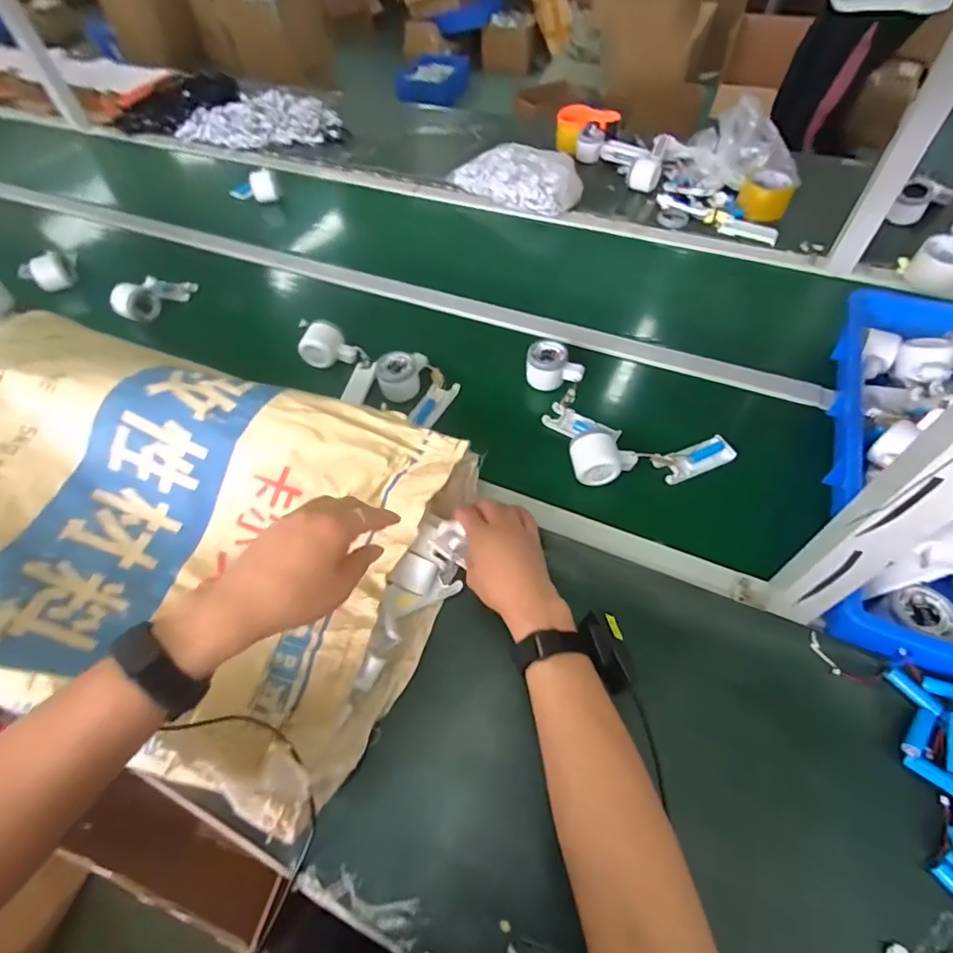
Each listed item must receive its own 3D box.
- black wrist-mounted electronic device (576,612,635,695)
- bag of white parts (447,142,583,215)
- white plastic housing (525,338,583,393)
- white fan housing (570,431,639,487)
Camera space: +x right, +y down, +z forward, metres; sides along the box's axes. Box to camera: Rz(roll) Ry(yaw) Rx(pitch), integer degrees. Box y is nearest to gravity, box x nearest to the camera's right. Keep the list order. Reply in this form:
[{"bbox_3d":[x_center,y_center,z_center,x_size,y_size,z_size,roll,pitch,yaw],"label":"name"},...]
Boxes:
[{"bbox_3d":[0.118,0.153,0.447,0.035,0.022,0.067,-13,56,-6],"label":"black wrist-mounted electronic device"},{"bbox_3d":[0.089,-0.655,1.101,0.302,0.068,0.141,37,65,25],"label":"bag of white parts"},{"bbox_3d":[0.116,-0.166,0.753,0.080,0.053,0.051,0,55,3],"label":"white plastic housing"},{"bbox_3d":[0.164,-0.025,0.648,0.082,0.043,0.055,-7,55,-2],"label":"white fan housing"}]

